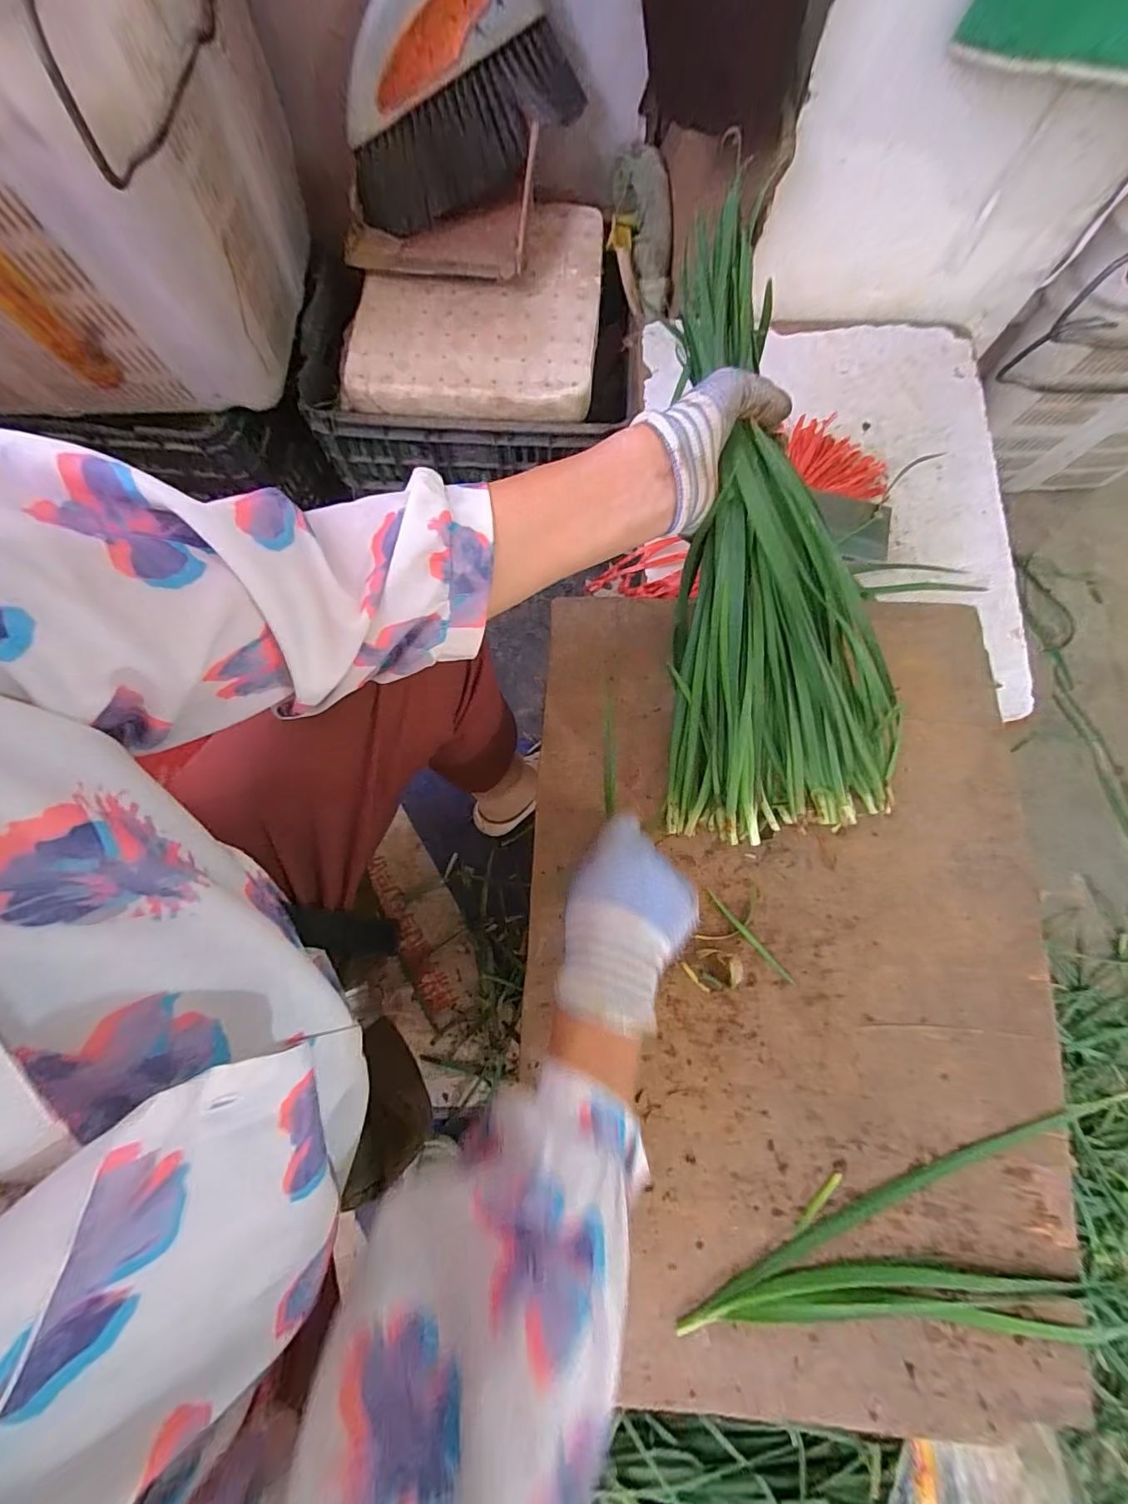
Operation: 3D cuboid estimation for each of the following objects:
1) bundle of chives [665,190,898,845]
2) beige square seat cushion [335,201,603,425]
[{"bbox_3d":[0.142,-0.134,0.347,0.156,0.056,0.407,-10,101,-1],"label":"bundle of chives"},{"bbox_3d":[-0.118,-0.602,0.661,0.322,0.037,0.313,4,78,2],"label":"beige square seat cushion"}]

